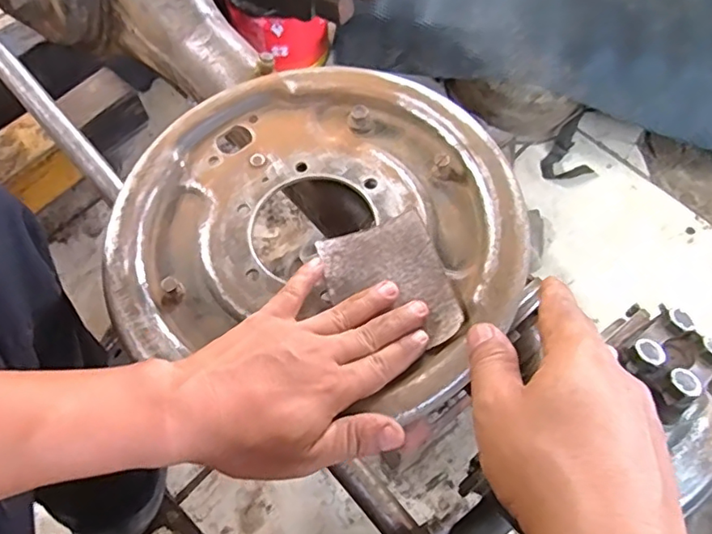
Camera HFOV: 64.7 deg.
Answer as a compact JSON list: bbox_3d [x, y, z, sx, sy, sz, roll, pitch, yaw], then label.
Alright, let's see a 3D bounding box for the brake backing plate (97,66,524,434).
[{"bbox_3d":[-0.026,-0.044,0.415,0.282,0.044,0.260,0,71,0],"label":"brake backing plate"}]

